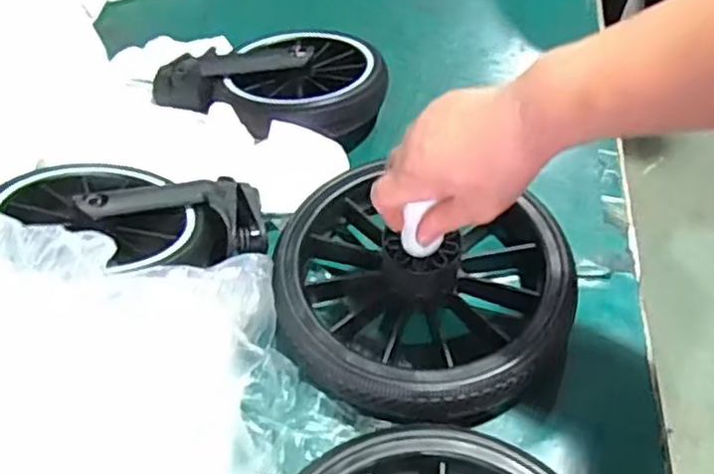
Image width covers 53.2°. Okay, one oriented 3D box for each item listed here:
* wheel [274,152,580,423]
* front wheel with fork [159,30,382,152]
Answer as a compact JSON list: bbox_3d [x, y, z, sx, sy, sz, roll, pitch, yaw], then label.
[{"bbox_3d":[0.047,0.037,0.538,0.214,0.066,0.203,0,52,1],"label":"wheel"},{"bbox_3d":[-0.074,-0.151,0.695,0.199,0.060,0.158,23,56,21],"label":"front wheel with fork"}]

